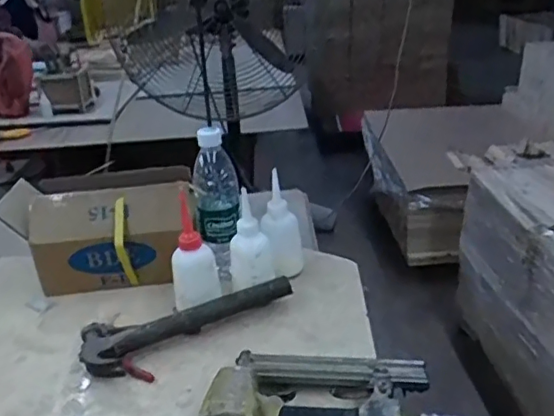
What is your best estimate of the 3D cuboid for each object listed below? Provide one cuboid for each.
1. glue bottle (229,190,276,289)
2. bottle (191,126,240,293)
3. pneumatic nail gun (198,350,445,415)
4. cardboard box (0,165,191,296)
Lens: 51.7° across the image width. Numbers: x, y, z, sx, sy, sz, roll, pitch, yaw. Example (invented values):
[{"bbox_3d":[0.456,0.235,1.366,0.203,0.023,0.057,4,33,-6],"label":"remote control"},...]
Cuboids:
[{"bbox_3d":[-0.033,0.052,0.780,0.059,0.123,0.047,13,28,32],"label":"glue bottle"},{"bbox_3d":[-0.091,0.002,0.825,0.071,0.221,0.066,-1,24,5],"label":"bottle"},{"bbox_3d":[0.050,0.195,0.597,0.262,0.066,0.153,-4,25,-5],"label":"pneumatic nail gun"},{"bbox_3d":[-0.268,0.037,0.873,0.269,0.154,0.135,-3,24,0],"label":"cardboard box"}]

